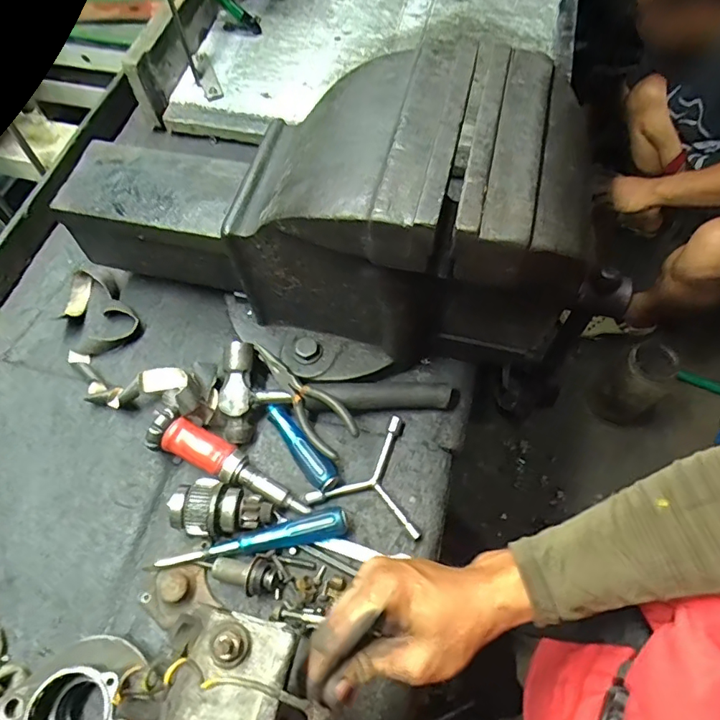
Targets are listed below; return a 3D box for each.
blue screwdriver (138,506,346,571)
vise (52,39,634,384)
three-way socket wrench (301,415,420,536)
[{"bbox_3d":[-0.106,0.172,0.476,0.188,0.029,0.030,-11,63,-5],"label":"blue screwdriver"},{"bbox_3d":[-0.048,-0.141,0.491,0.496,0.263,0.209,20,65,10],"label":"vise"},{"bbox_3d":[0.017,0.109,0.512,0.115,0.015,0.112,16,64,8],"label":"three-way socket wrench"}]

